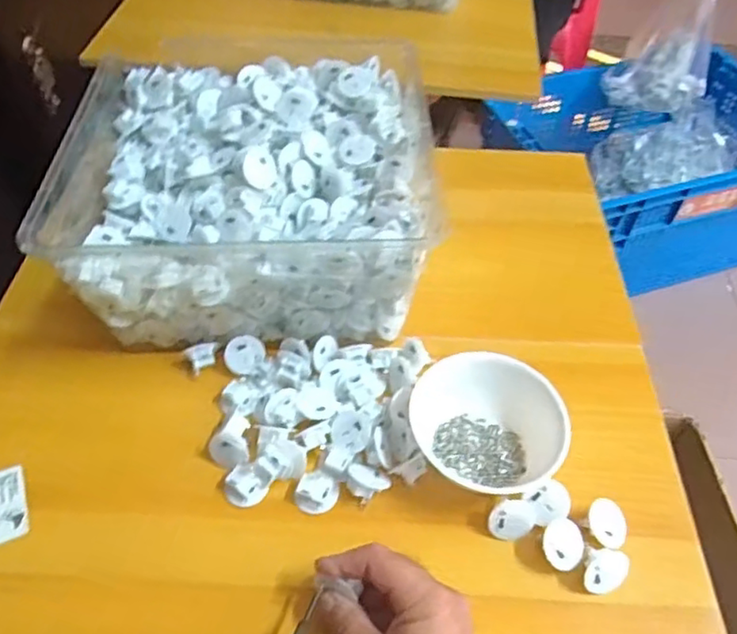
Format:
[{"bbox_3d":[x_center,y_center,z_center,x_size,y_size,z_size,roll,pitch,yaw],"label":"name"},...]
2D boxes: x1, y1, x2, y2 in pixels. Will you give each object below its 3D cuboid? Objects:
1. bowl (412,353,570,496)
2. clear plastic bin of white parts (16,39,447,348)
[{"bbox_3d":[0.096,0.083,0.499,0.117,0.057,0.104,14,51,10],"label":"bowl"},{"bbox_3d":[-0.104,-0.108,0.574,0.302,0.130,0.264,-3,50,-4],"label":"clear plastic bin of white parts"}]

